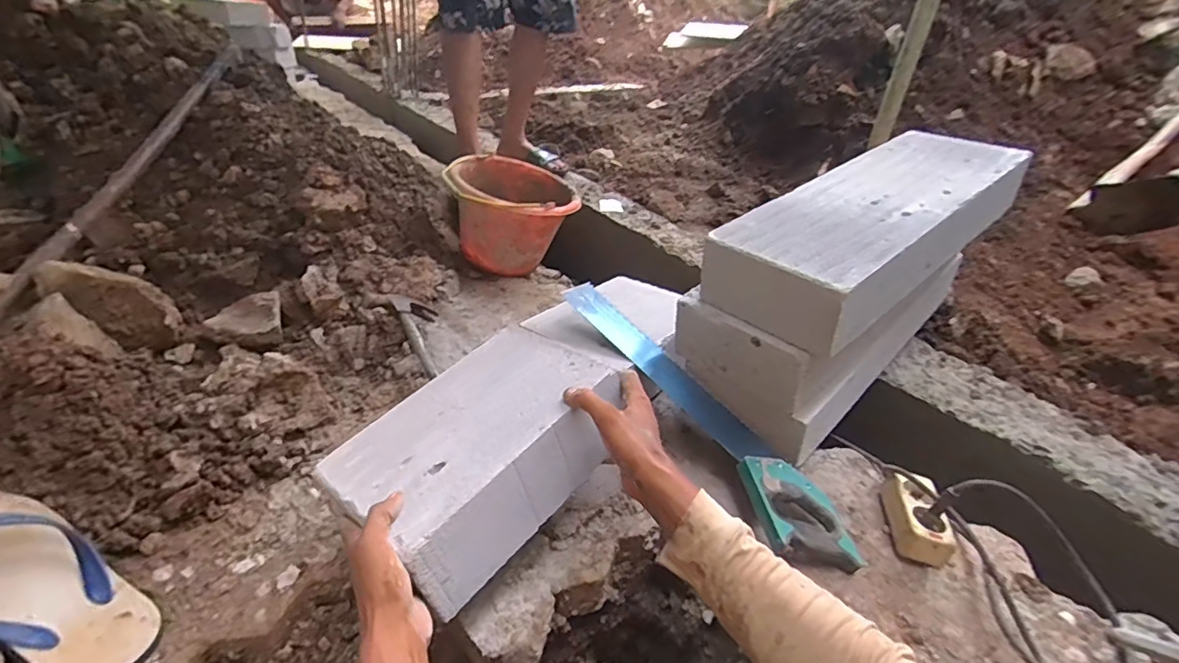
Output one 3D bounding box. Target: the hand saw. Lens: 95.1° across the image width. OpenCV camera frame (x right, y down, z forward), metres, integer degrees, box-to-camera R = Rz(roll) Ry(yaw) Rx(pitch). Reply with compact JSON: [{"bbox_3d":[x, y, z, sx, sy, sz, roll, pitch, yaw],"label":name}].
[{"bbox_3d":[0.145,0.108,0.732,0.121,0.039,0.500,-24,59,-37],"label":"hand saw"}]

